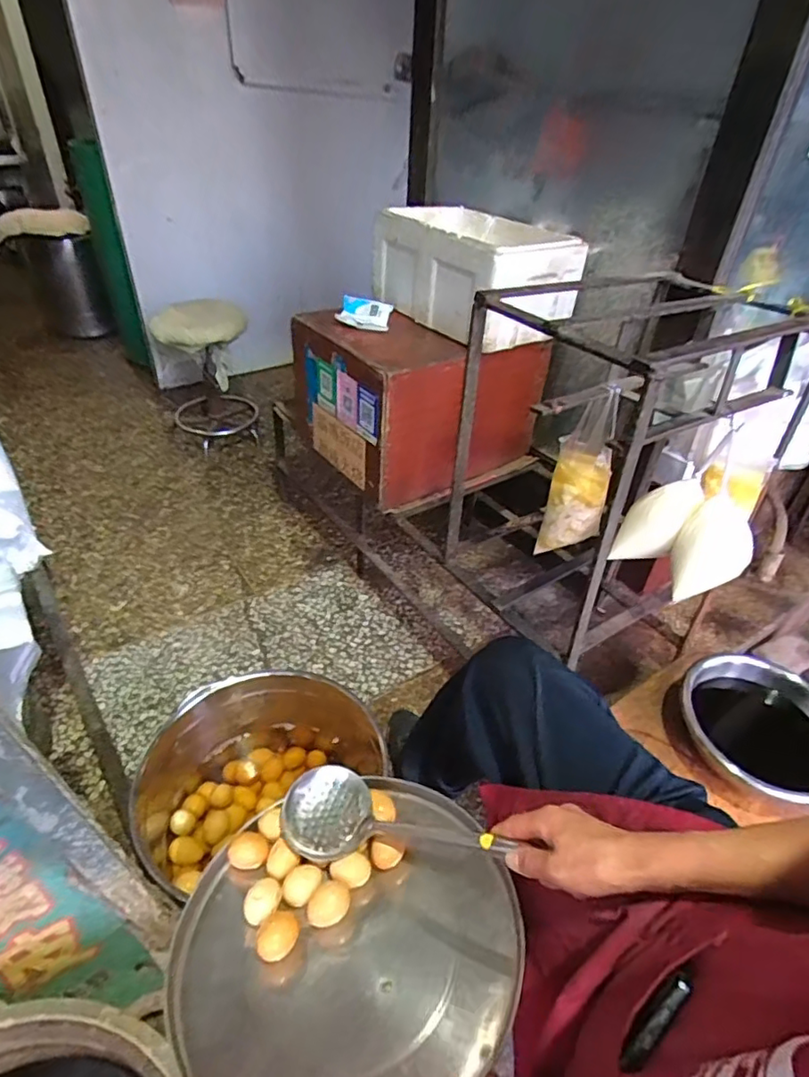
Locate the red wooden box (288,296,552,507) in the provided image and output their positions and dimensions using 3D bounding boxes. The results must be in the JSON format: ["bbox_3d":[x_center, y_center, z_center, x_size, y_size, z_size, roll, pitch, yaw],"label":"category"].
[{"bbox_3d":[0.052,-0.365,1.487,0.524,0.388,0.399,-29,49,-34],"label":"red wooden box"}]

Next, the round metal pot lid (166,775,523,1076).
[{"bbox_3d":[-0.059,0.462,0.634,0.365,0.066,0.340,-3,27,1],"label":"round metal pot lid"}]

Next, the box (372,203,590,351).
[{"bbox_3d":[0.170,-0.664,1.401,0.357,0.203,0.461,-21,45,-27],"label":"box"}]

